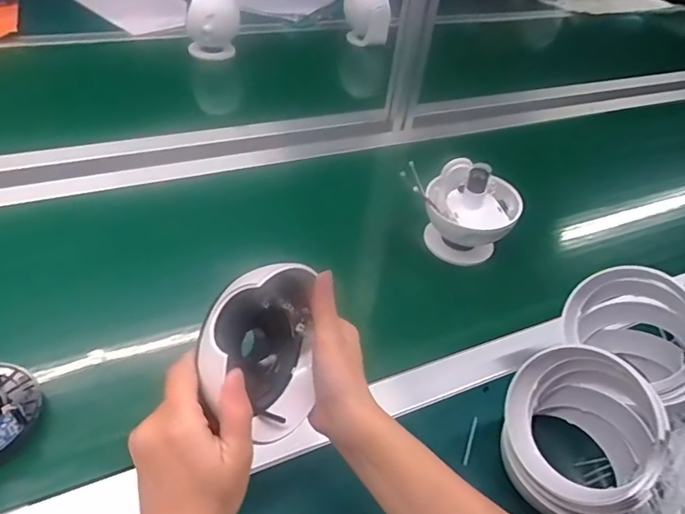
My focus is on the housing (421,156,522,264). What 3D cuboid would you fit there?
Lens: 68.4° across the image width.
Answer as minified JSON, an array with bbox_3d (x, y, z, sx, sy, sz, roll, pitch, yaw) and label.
[{"bbox_3d":[0.163,-0.052,0.657,0.113,0.114,0.105,4,43,-3],"label":"housing"}]

